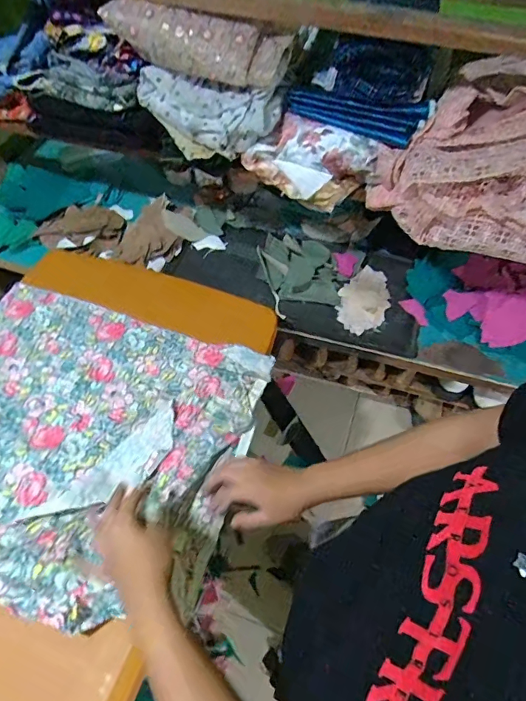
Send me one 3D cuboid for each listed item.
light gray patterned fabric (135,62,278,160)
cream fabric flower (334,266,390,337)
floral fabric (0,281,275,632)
[{"bbox_3d":[-0.085,-0.353,0.664,0.215,0.095,0.055,15,60,6],"label":"light gray patterned fabric"},{"bbox_3d":[0.205,-0.102,0.898,0.097,0.017,0.165,25,61,12],"label":"cream fabric flower"},{"bbox_3d":[-0.285,0.121,0.609,0.489,0.087,0.469,17,60,8],"label":"floral fabric"}]

